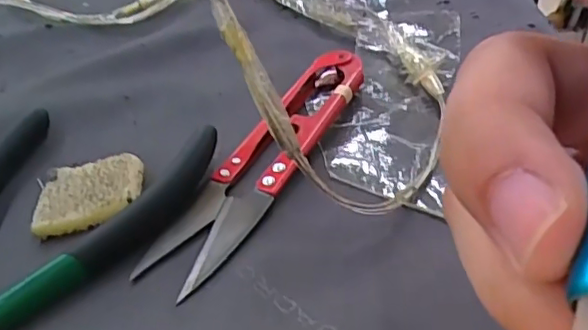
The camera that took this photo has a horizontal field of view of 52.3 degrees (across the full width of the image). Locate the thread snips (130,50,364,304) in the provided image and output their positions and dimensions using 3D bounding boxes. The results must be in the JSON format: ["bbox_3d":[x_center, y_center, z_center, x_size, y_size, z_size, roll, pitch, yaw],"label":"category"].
[{"bbox_3d":[-0.009,-0.005,0.197,0.026,0.014,0.113,17,41,22],"label":"thread snips"}]

